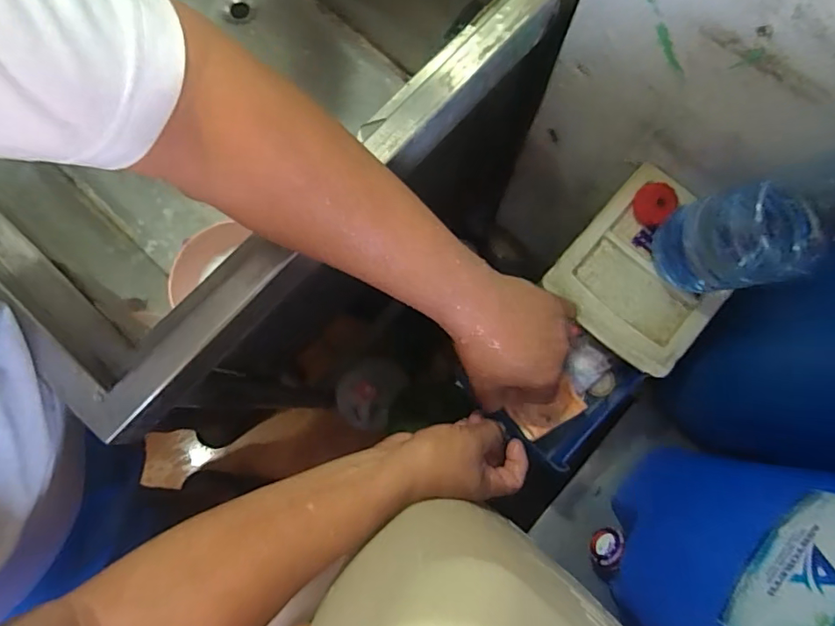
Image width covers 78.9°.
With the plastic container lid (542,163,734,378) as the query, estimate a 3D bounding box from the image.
[{"bbox_3d":[0.215,-0.041,0.470,0.134,0.015,0.163,41,82,7],"label":"plastic container lid"}]

